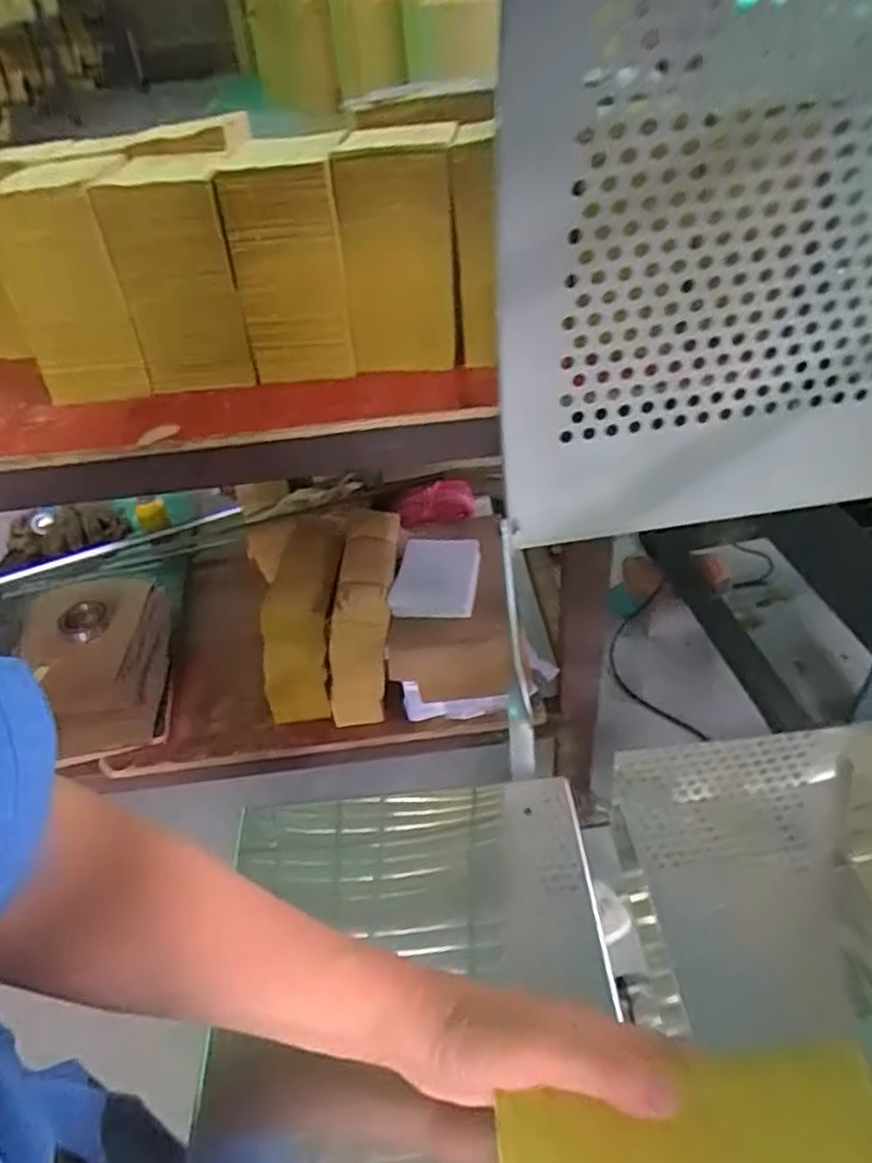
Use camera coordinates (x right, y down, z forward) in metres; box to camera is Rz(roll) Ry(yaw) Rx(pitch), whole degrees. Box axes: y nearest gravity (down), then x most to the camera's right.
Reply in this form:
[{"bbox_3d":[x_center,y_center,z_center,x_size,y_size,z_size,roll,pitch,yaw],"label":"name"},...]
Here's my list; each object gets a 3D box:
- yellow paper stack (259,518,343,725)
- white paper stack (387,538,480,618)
[{"bbox_3d":[-0.196,0.058,1.141,0.097,0.190,0.265,0,42,6],"label":"yellow paper stack"},{"bbox_3d":[0.001,-0.011,1.069,0.119,0.026,0.166,4,43,10],"label":"white paper stack"}]

